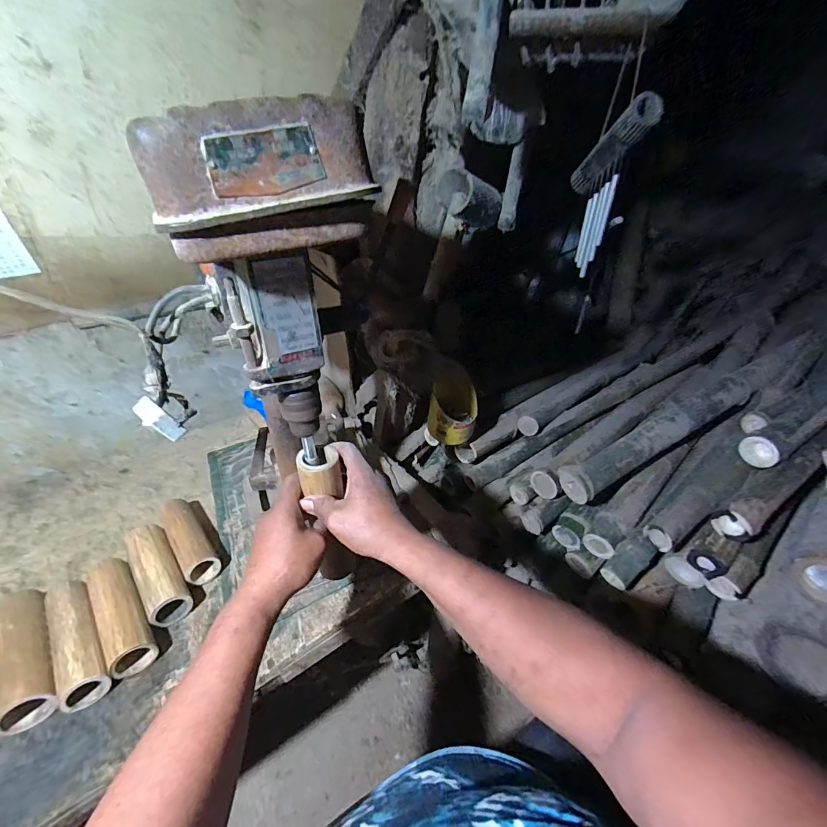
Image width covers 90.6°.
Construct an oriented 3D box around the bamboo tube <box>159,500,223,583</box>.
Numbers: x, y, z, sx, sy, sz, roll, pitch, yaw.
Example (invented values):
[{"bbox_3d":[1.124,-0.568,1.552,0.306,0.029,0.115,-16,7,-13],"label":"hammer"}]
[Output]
[{"bbox_3d":[-0.384,0.218,0.705,0.053,0.057,0.178,-25,42,-31],"label":"bamboo tube"}]

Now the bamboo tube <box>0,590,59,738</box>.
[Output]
[{"bbox_3d":[-0.527,0.314,0.549,0.069,0.059,0.208,-29,44,-35],"label":"bamboo tube"}]

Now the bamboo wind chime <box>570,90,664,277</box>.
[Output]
[{"bbox_3d":[0.281,-0.333,0.621,0.045,0.216,0.151,2,35,2],"label":"bamboo wind chime"}]

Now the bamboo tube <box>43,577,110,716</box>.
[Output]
[{"bbox_3d":[-0.460,0.308,0.562,0.051,0.054,0.185,-25,42,-31],"label":"bamboo tube"}]

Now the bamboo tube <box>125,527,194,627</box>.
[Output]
[{"bbox_3d":[-0.402,0.254,0.648,0.056,0.067,0.182,-25,42,-31],"label":"bamboo tube"}]

